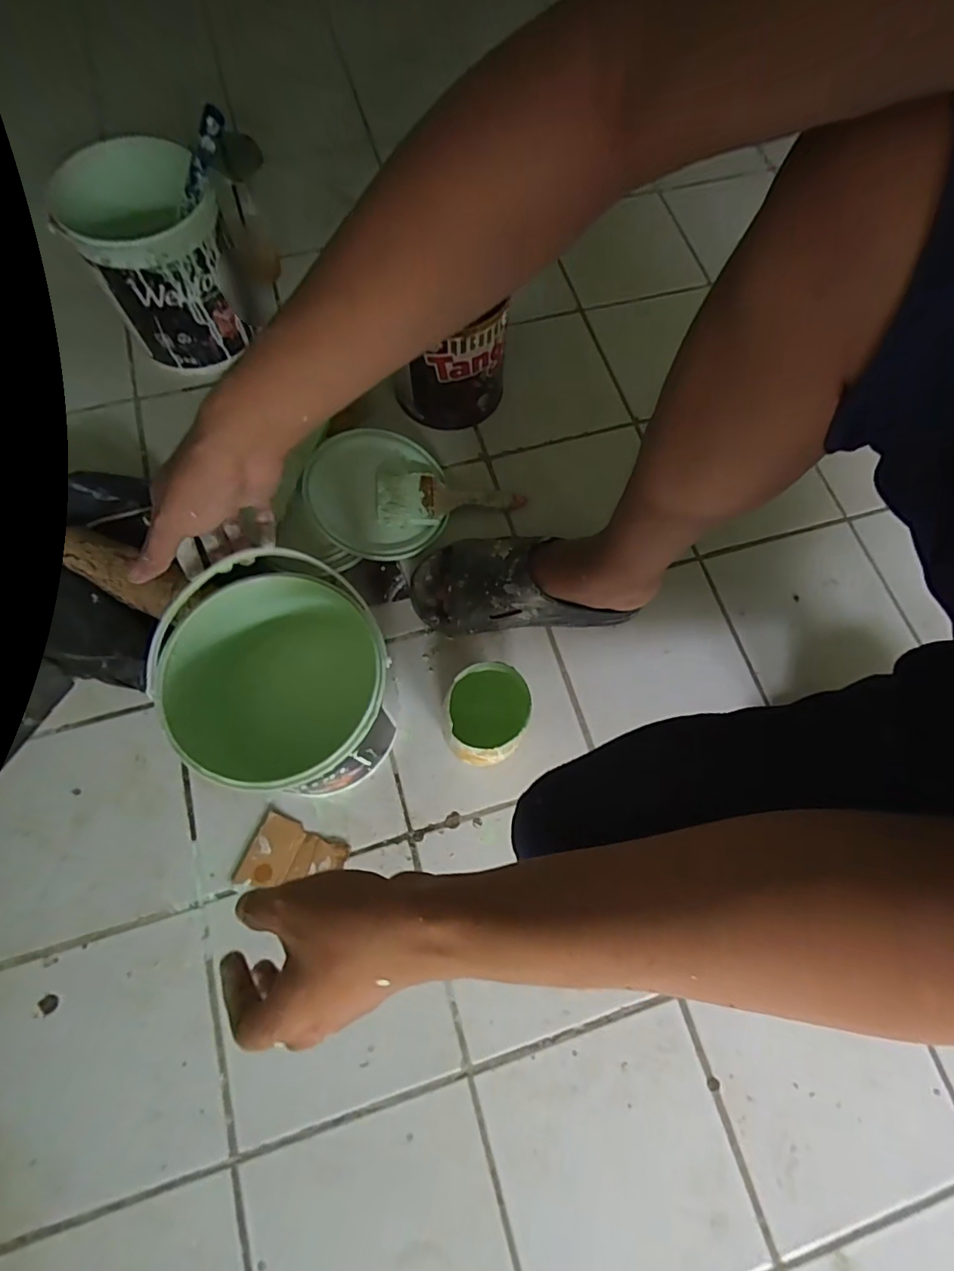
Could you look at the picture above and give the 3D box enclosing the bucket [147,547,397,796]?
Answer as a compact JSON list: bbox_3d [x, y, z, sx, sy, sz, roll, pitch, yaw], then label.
[{"bbox_3d":[-0.171,0.046,0.520,0.185,0.202,0.177,1,72,-2],"label":"bucket"}]

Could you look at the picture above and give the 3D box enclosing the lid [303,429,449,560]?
[{"bbox_3d":[-0.124,-0.176,0.671,0.161,0.017,0.168,5,74,-16],"label":"lid"}]

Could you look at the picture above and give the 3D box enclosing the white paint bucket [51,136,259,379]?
[{"bbox_3d":[-0.393,-0.466,0.696,0.166,0.175,0.172,-30,75,-11],"label":"white paint bucket"}]

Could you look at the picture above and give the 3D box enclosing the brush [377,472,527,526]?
[{"bbox_3d":[-0.032,-0.170,0.684,0.179,0.029,0.072,-2,72,-3],"label":"brush"}]

